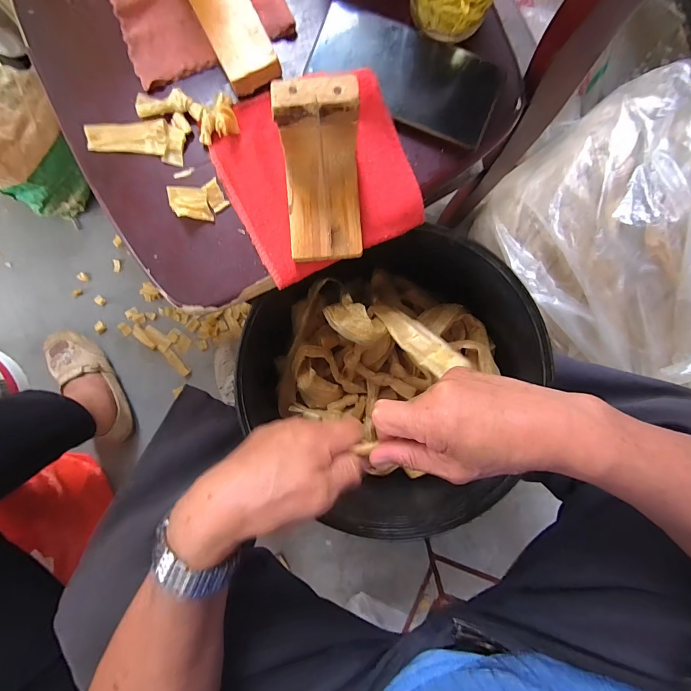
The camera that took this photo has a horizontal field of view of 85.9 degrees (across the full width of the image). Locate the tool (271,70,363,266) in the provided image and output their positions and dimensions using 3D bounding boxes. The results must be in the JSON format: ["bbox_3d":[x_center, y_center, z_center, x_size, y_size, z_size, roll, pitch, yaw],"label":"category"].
[{"bbox_3d":[-0.019,-0.127,0.284,0.059,0.067,0.107,-3,91,0],"label":"tool"}]

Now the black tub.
[{"bbox_3d":[0.058,0.031,0.468,0.296,0.192,0.310,0,91,0],"label":"black tub"}]

